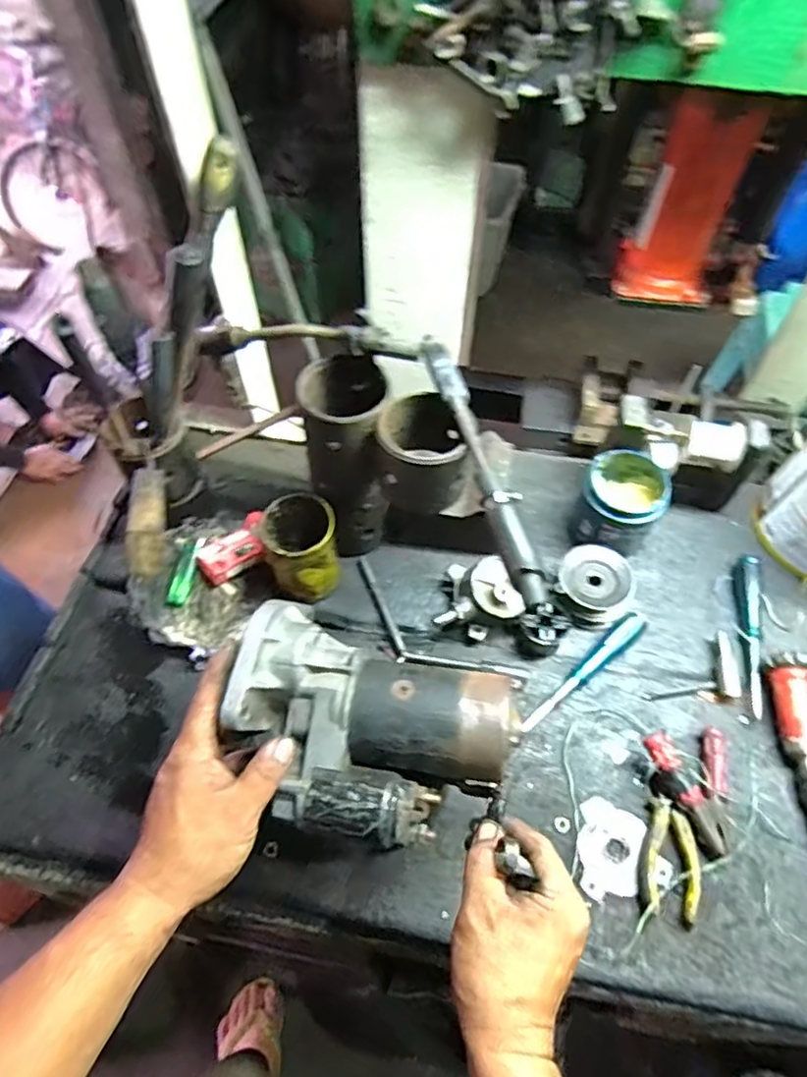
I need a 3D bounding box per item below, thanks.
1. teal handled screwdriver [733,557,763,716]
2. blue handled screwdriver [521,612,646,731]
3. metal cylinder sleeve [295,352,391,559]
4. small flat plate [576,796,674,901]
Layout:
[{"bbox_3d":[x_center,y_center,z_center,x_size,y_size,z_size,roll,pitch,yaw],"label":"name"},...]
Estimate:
[{"bbox_3d":[0.376,0.098,0.677,0.025,0.022,0.179,11,56,6],"label":"teal handled screwdriver"},{"bbox_3d":[0.186,0.137,0.659,0.171,0.030,0.024,-33,63,-21],"label":"blue handled screwdriver"},{"bbox_3d":[-0.059,-0.075,0.689,0.084,0.229,0.102,-14,57,-10],"label":"metal cylinder sleeve"},{"bbox_3d":[0.194,0.284,0.585,0.077,0.011,0.082,0,59,0],"label":"small flat plate"}]

